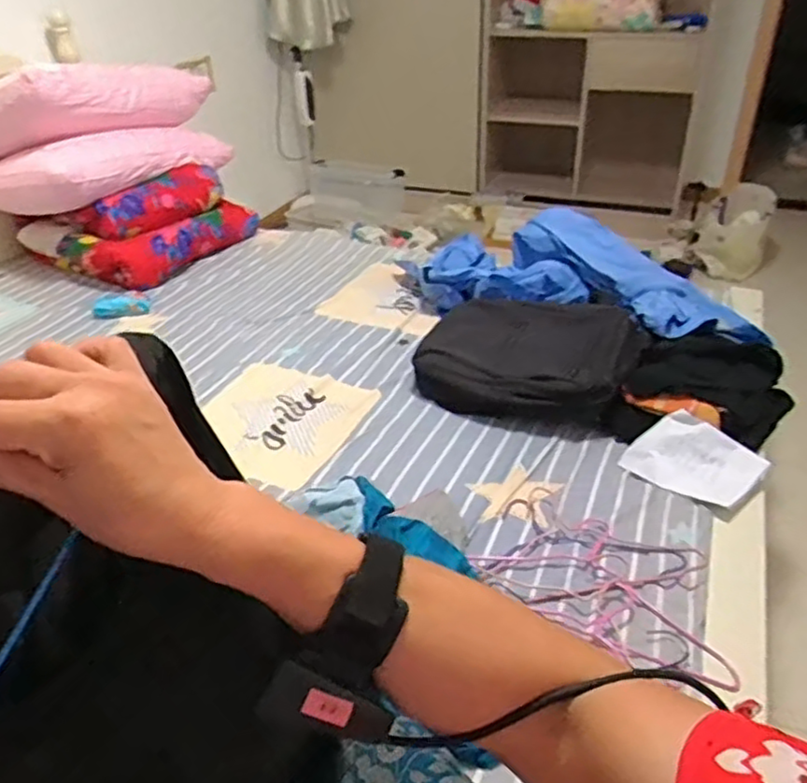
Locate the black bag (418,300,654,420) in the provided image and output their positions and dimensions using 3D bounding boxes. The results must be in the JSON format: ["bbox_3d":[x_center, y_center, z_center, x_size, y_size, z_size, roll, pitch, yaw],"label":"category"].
[{"bbox_3d":[0.248,-0.073,1.387,0.431,0.207,0.224,10,36,17],"label":"black bag"}]

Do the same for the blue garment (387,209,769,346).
[{"bbox_3d":[0.389,-0.268,1.607,0.830,0.208,0.338,26,44,35],"label":"blue garment"}]

